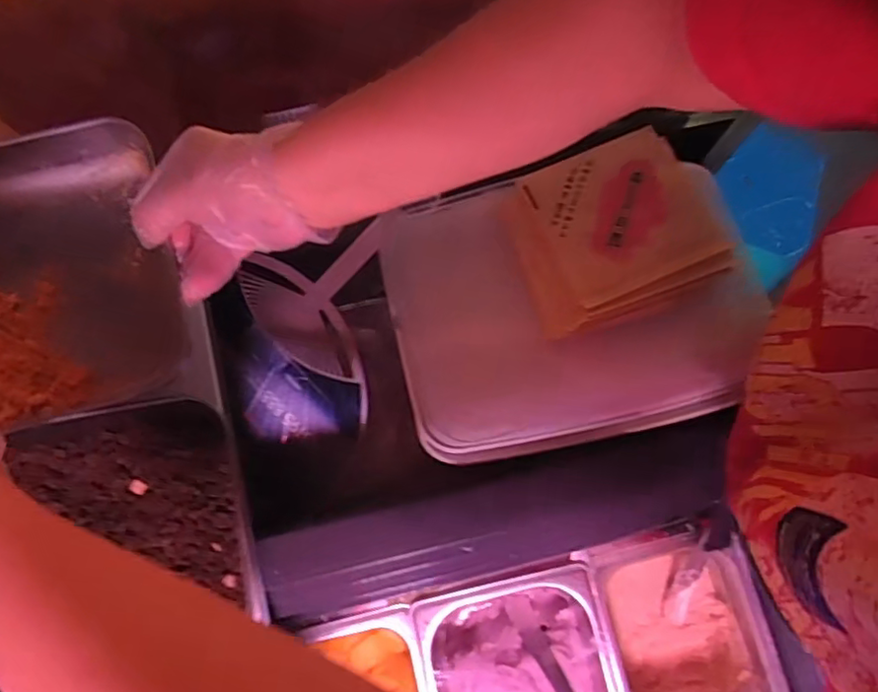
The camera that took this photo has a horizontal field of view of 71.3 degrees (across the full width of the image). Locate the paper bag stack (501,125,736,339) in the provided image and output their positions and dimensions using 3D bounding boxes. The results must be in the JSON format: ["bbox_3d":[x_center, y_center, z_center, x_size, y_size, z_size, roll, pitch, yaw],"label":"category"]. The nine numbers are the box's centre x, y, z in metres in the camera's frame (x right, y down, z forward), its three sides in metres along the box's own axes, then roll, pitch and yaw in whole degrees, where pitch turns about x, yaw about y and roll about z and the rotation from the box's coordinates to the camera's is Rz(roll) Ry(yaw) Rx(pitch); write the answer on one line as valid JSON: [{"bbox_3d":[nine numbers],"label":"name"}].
[{"bbox_3d":[0.153,-0.101,0.515,0.186,0.022,0.144,-22,76,-8],"label":"paper bag stack"}]

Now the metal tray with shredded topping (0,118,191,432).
[{"bbox_3d":[-0.312,-0.040,0.410,0.254,0.053,0.187,-11,75,-5],"label":"metal tray with shredded topping"}]

